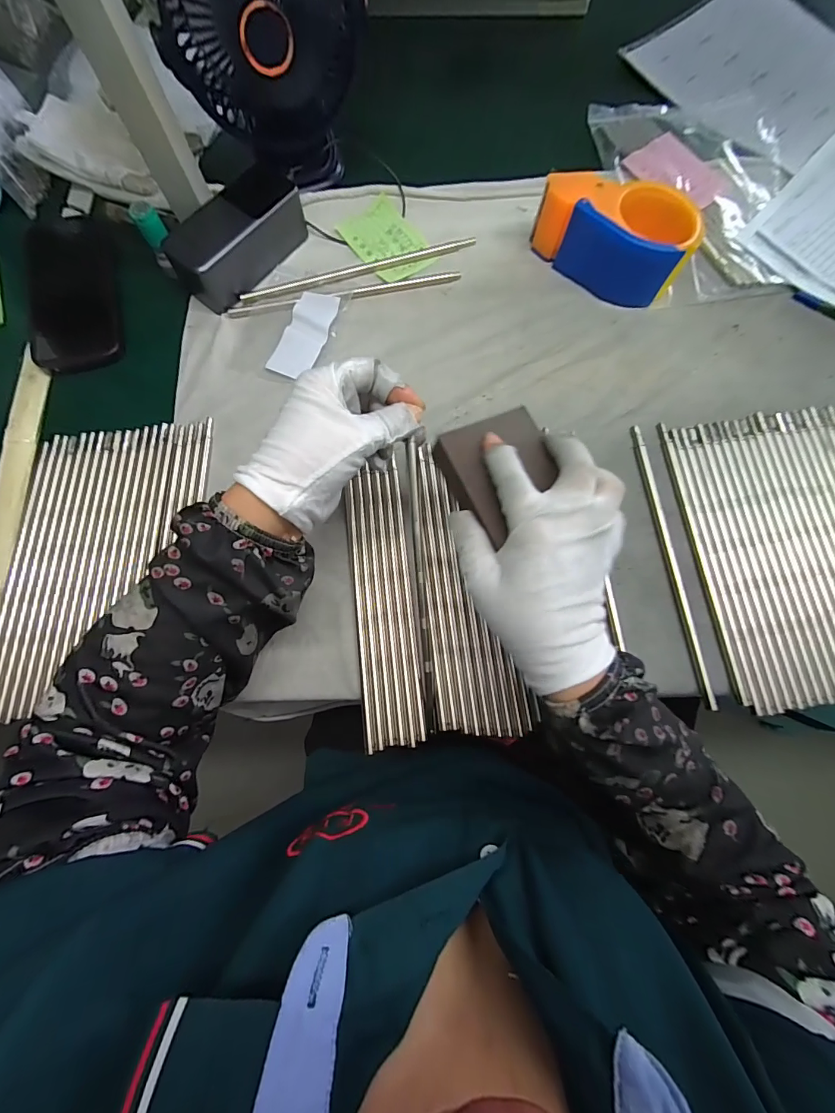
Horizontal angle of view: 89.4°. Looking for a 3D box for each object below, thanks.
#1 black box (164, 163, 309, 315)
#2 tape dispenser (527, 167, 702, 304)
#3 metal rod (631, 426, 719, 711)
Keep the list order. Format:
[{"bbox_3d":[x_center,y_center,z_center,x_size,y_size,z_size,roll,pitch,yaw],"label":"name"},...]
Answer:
[{"bbox_3d":[-0.173,-0.306,0.398,0.060,0.050,0.132,39,79,10],"label":"black box"},{"bbox_3d":[0.180,-0.299,0.391,0.143,0.058,0.067,26,77,8],"label":"tape dispenser"},{"bbox_3d":[0.206,0.000,0.342,0.008,0.006,0.233,-7,75,0],"label":"metal rod"}]

